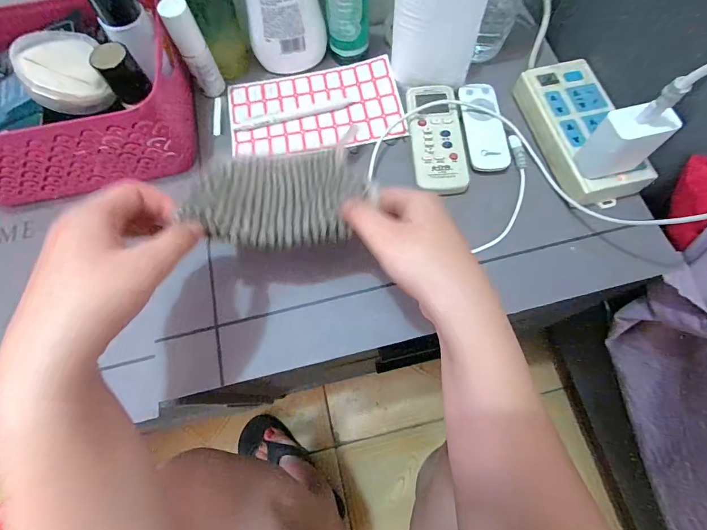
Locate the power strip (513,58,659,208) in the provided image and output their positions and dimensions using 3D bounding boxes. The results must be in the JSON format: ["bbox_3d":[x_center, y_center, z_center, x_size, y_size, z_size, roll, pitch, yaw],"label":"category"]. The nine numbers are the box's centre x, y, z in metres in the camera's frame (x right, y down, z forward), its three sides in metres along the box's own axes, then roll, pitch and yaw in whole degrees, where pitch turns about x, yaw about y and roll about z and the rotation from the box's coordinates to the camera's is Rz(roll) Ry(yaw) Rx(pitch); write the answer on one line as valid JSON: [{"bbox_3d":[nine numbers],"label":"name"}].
[{"bbox_3d":[0.236,-0.142,0.383,0.077,0.030,0.161,-12,71,-2],"label":"power strip"}]

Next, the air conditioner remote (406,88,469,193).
[{"bbox_3d":[0.091,-0.138,0.398,0.054,0.014,0.133,-3,71,1],"label":"air conditioner remote"}]

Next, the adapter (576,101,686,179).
[{"bbox_3d":[0.243,-0.111,0.328,0.055,0.062,0.033,-12,68,-3],"label":"adapter"}]

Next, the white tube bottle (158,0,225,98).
[{"bbox_3d":[-0.172,-0.230,0.395,0.027,0.105,0.026,-23,72,-6],"label":"white tube bottle"}]

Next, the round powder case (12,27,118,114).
[{"bbox_3d":[-0.261,-0.175,0.327,0.064,0.018,0.079,-20,85,-30],"label":"round powder case"}]

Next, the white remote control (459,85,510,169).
[{"bbox_3d":[0.143,-0.155,0.403,0.042,0.009,0.112,-5,71,1],"label":"white remote control"}]

